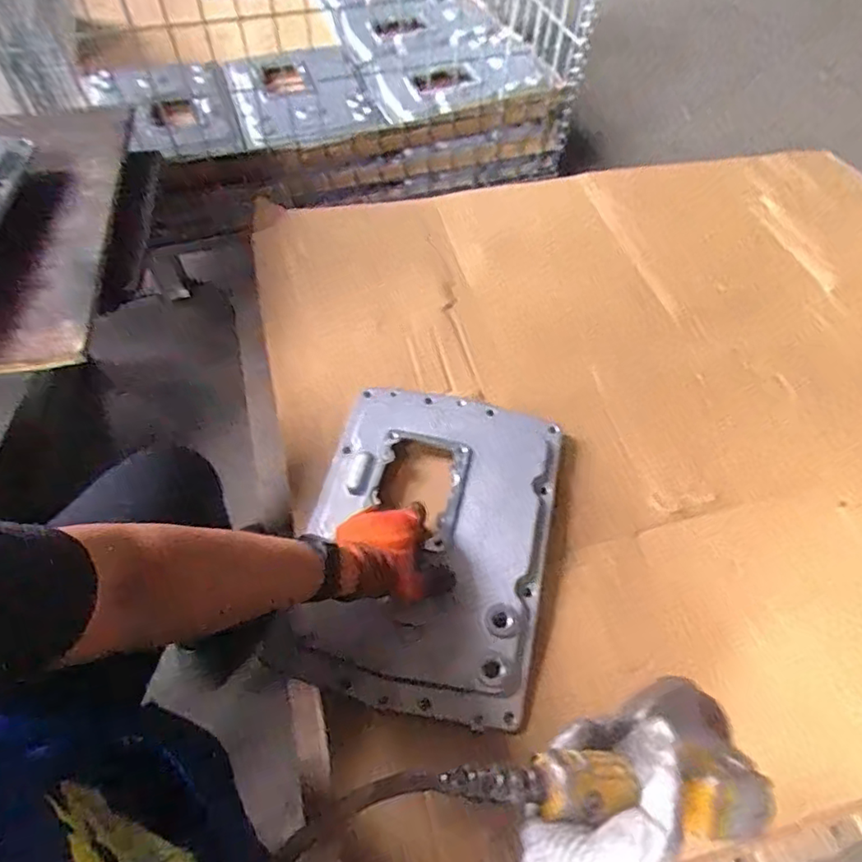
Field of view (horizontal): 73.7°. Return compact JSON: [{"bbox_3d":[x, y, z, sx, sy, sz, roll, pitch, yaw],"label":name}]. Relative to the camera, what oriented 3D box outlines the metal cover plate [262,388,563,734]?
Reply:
[{"bbox_3d":[-0.011,0.121,0.690,0.302,0.043,0.406,13,58,4],"label":"metal cover plate"}]

